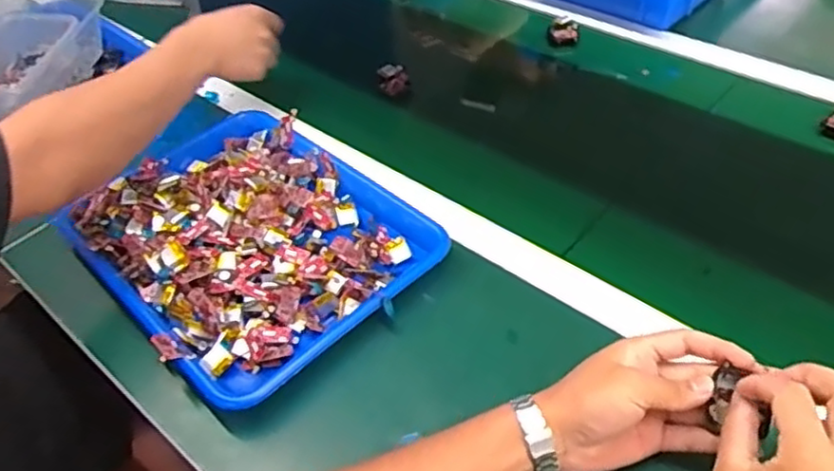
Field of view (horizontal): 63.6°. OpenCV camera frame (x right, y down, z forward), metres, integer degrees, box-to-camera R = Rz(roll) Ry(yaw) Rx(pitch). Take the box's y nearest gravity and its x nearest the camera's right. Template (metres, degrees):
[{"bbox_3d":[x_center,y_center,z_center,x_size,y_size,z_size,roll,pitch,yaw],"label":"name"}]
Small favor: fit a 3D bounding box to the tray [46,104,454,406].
[{"bbox_3d":[-0.162,-0.005,0.641,0.333,0.048,0.262,31,54,29],"label":"tray"}]

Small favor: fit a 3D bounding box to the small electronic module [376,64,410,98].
[{"bbox_3d":[-0.029,-0.197,0.854,0.037,0.025,0.035,-8,45,-5],"label":"small electronic module"}]

